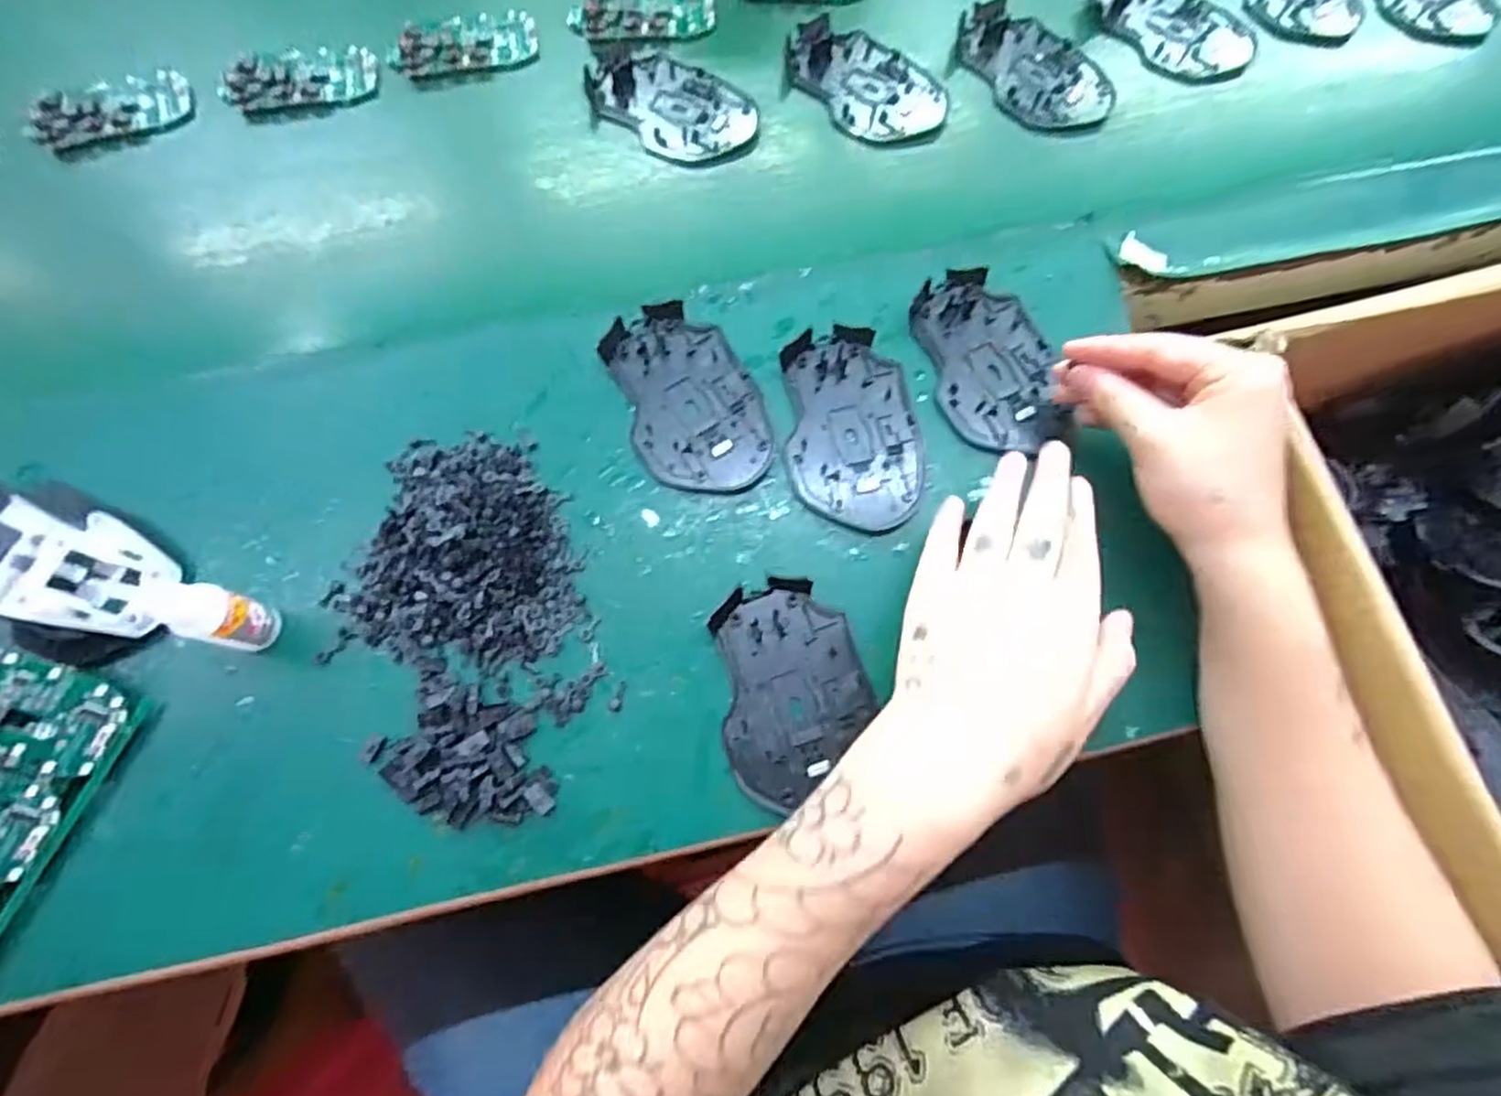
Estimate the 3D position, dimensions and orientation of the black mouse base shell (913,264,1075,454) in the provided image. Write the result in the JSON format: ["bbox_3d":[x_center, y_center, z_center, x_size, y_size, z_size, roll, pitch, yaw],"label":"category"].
[{"bbox_3d":[0.135,-0.107,0.403,0.068,0.009,0.108,-14,74,-5],"label":"black mouse base shell"}]

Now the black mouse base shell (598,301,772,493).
[{"bbox_3d":[-0.034,-0.084,0.394,0.071,0.009,0.113,-20,75,-7],"label":"black mouse base shell"}]

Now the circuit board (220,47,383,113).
[{"bbox_3d":[-0.295,-0.310,0.470,0.094,0.015,0.045,-6,73,-3],"label":"circuit board"}]

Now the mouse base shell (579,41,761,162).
[{"bbox_3d":[-0.054,-0.293,0.467,0.117,0.011,0.072,25,74,6],"label":"mouse base shell"}]

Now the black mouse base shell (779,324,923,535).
[{"bbox_3d":[0.056,-0.066,0.389,0.071,0.009,0.113,-1,73,-2],"label":"black mouse base shell"}]

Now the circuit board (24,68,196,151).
[{"bbox_3d":[-0.410,-0.282,0.456,0.093,0.018,0.045,-21,75,-7],"label":"circuit board"}]

